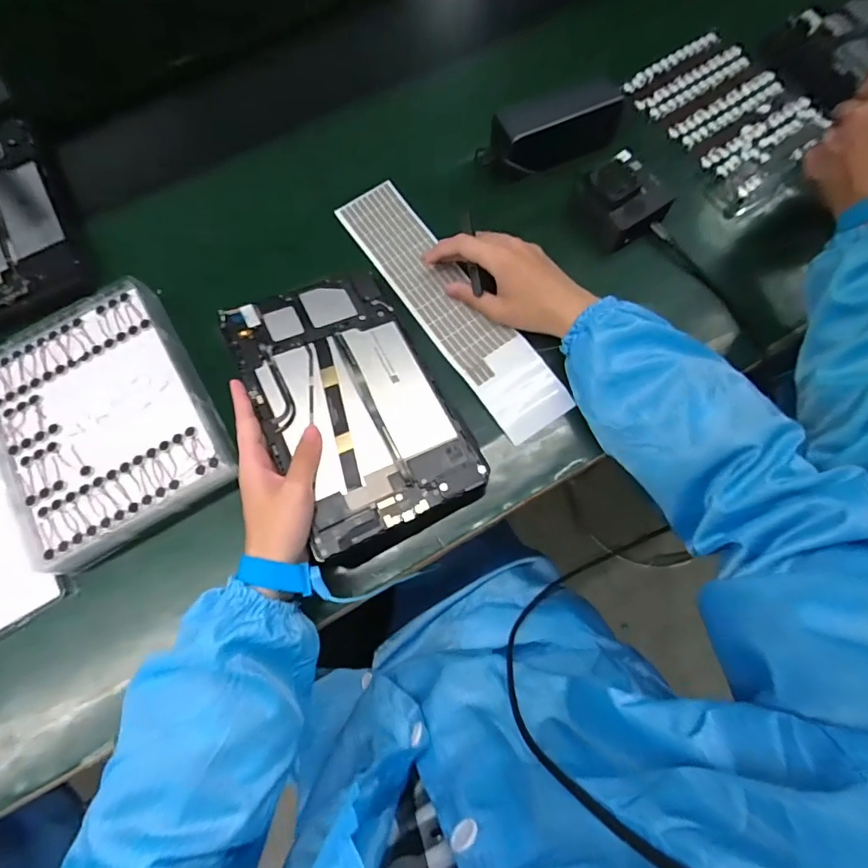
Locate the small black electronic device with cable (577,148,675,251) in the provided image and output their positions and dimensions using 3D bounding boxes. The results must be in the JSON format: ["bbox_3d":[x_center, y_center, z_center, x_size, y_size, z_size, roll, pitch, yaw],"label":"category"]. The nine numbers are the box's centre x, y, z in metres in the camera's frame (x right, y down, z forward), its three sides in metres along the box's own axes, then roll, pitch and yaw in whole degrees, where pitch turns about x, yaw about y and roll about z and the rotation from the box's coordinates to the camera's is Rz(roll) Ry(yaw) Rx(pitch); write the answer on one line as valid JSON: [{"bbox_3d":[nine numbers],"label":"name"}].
[{"bbox_3d":[0.184,-0.234,0.471,0.075,0.037,0.077,-31,74,-8],"label":"small black electronic device with cable"}]

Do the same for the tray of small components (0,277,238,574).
[{"bbox_3d":[-0.288,-0.014,0.423,0.164,0.034,0.216,-31,74,-8],"label":"tray of small components"}]

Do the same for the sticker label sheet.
[{"bbox_3d":[0.012,-0.133,0.480,0.071,0.009,0.317,-33,72,-7],"label":"sticker label sheet"}]

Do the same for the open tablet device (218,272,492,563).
[{"bbox_3d":[-0.068,-0.030,0.411,0.150,0.008,0.244,-24,71,-15],"label":"open tablet device"}]

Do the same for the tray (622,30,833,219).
[{"bbox_3d":[0.308,-0.342,0.512,0.157,0.009,0.196,-34,75,-9],"label":"tray"}]

